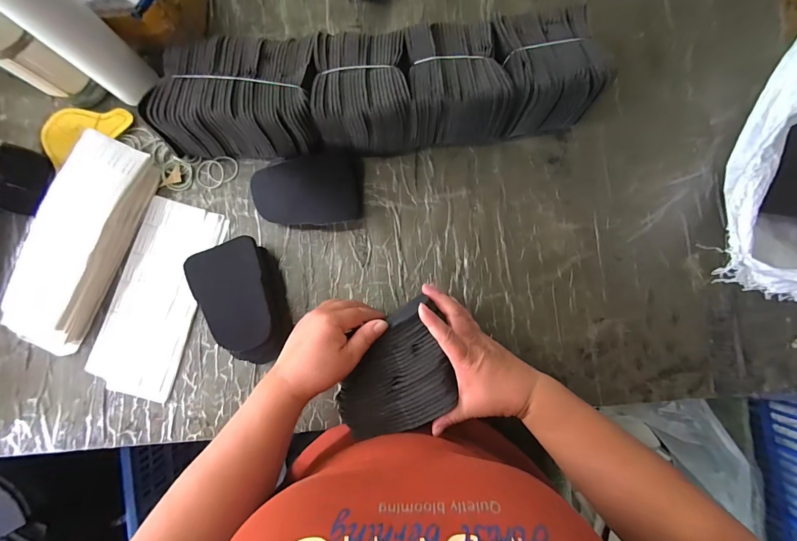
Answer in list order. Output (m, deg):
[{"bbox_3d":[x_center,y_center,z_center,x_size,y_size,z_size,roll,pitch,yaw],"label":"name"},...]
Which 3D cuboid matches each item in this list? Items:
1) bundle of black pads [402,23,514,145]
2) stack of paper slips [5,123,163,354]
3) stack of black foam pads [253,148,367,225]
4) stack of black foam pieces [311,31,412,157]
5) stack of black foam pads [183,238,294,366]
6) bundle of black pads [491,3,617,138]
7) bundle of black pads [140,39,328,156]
[{"bbox_3d":[0.073,-0.246,0.454,0.127,0.097,0.134,-6,86,0],"label":"bundle of black pads"},{"bbox_3d":[-0.433,-0.035,0.462,0.099,0.041,0.295,21,86,2],"label":"stack of paper slips"},{"bbox_3d":[-0.121,-0.114,0.467,0.144,0.049,0.100,-3,86,0],"label":"stack of black foam pads"},{"bbox_3d":[-0.047,-0.234,0.457,0.114,0.096,0.133,-6,86,0],"label":"stack of black foam pieces"},{"bbox_3d":[-0.202,0.042,0.453,0.098,0.043,0.157,-24,86,-1],"label":"stack of black foam pads"},{"bbox_3d":[0.186,-0.261,0.451,0.126,0.096,0.136,-8,86,0],"label":"bundle of black pads"},{"bbox_3d":[-0.205,-0.228,0.452,0.201,0.087,0.135,1,86,1],"label":"bundle of black pads"}]

